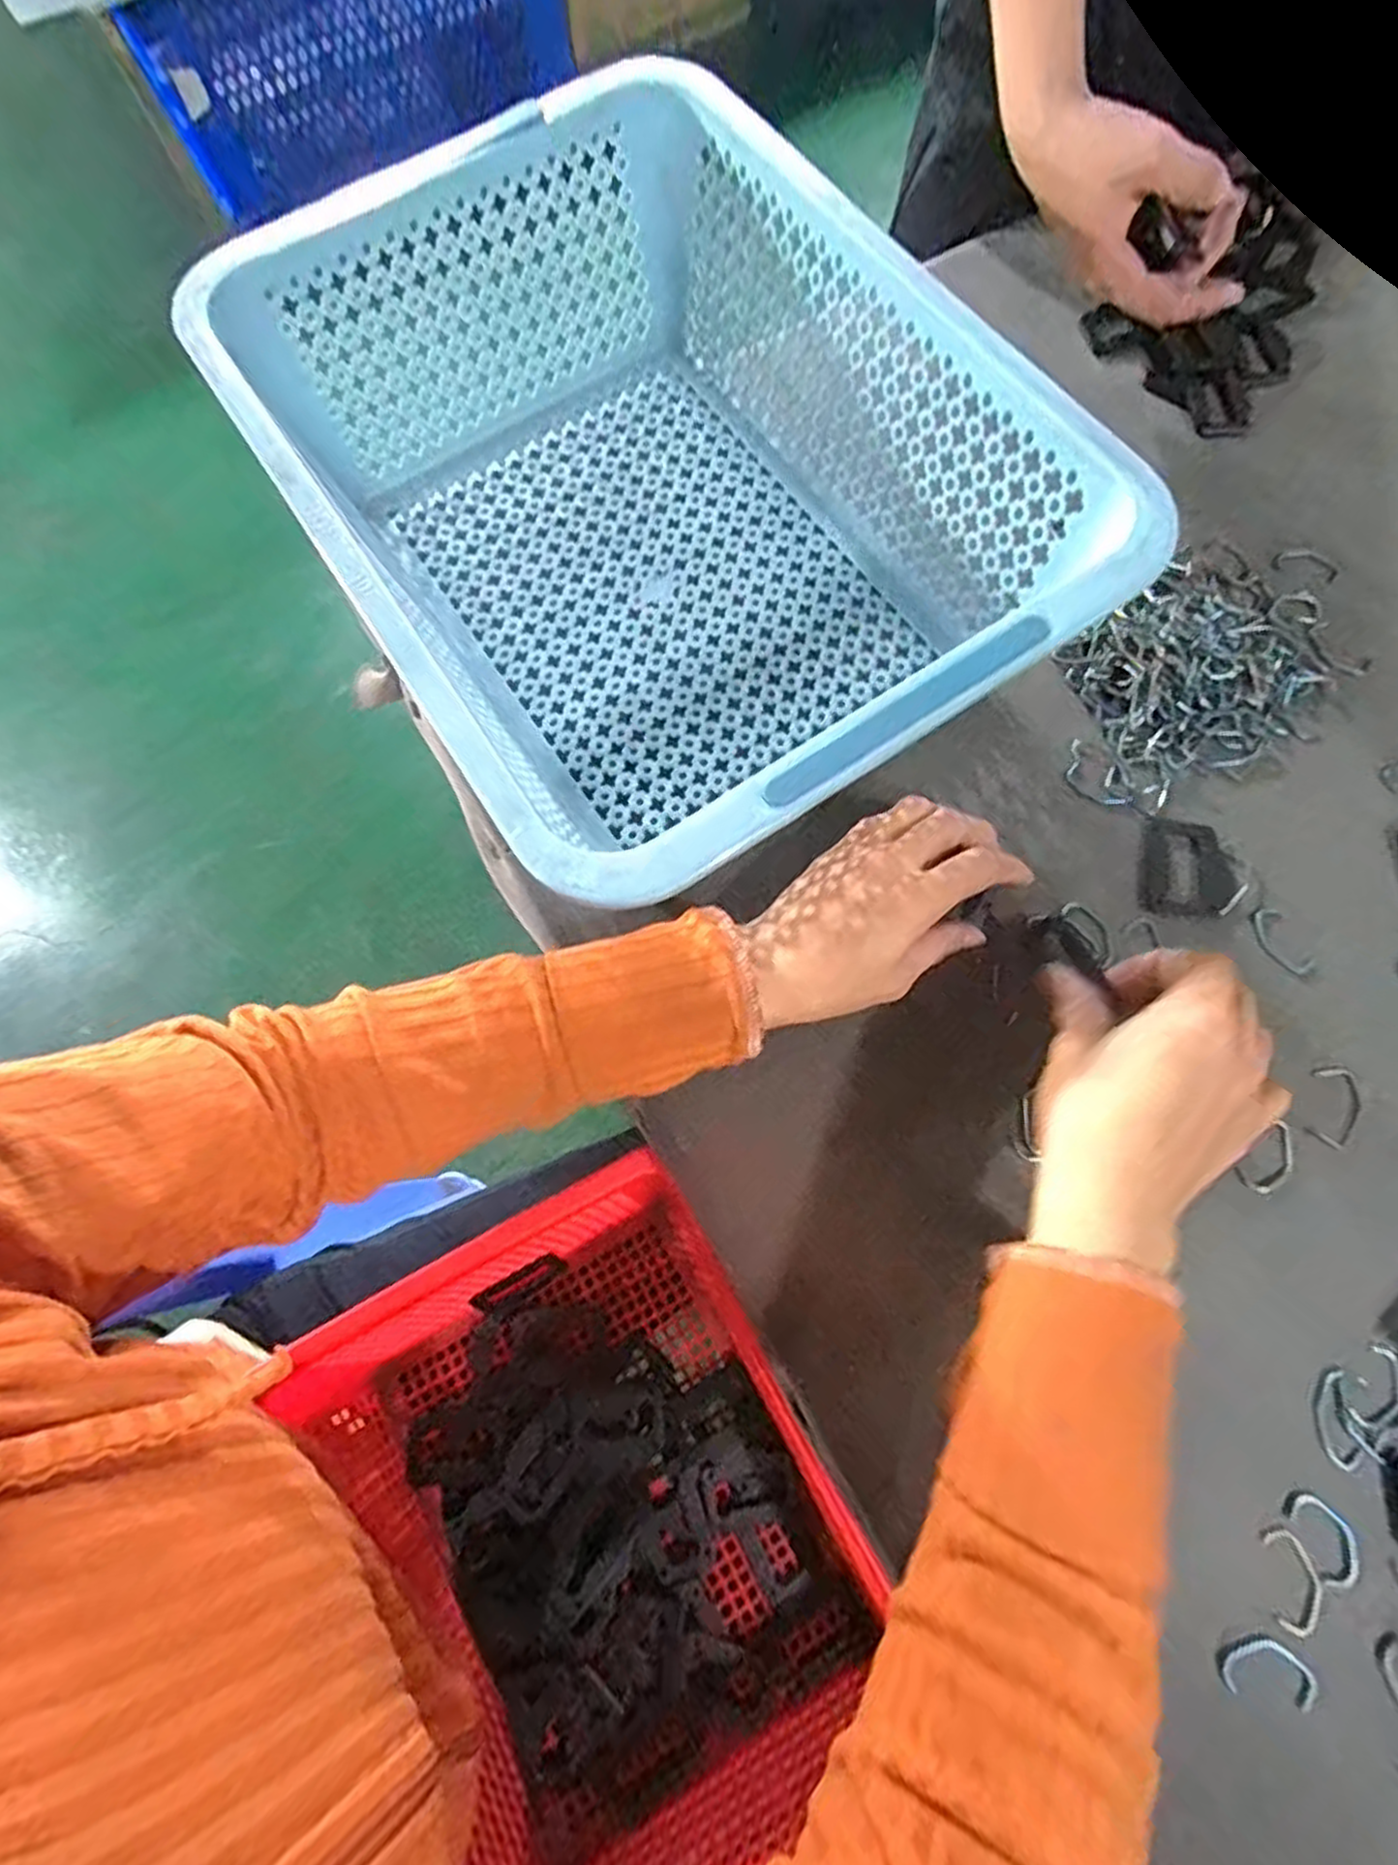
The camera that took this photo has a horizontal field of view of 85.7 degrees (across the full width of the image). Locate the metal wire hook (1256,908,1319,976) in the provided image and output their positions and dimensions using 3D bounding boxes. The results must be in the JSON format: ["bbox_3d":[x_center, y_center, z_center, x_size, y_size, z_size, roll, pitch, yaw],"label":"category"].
[{"bbox_3d":[0.279,0.005,0.360,0.017,0.004,0.034,-25,74,-5],"label":"metal wire hook"}]

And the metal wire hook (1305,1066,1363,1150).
[{"bbox_3d":[0.285,0.077,0.337,0.022,0.004,0.038,29,72,3],"label":"metal wire hook"}]

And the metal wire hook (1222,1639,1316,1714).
[{"bbox_3d":[0.211,0.274,0.279,0.032,0.004,0.020,12,74,6],"label":"metal wire hook"}]

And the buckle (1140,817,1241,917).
[{"bbox_3d":[0.241,-0.031,0.370,0.042,0.004,0.051,14,75,6],"label":"buckle"}]

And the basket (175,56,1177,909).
[{"bbox_3d":[-0.027,-0.211,0.374,0.280,0.120,0.384,-33,75,-7],"label":"basket"}]

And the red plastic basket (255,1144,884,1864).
[{"bbox_3d":[-0.051,0.289,0.363,0.186,0.099,0.283,-29,74,-6],"label":"red plastic basket"}]

